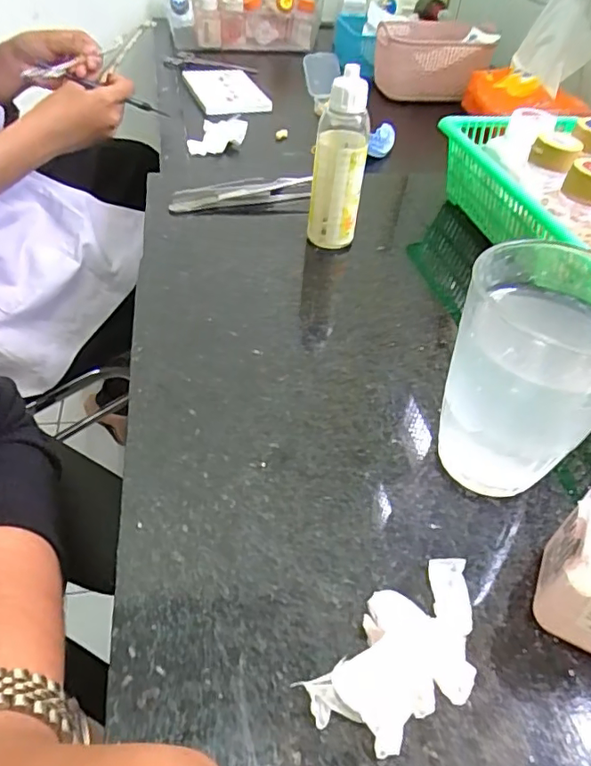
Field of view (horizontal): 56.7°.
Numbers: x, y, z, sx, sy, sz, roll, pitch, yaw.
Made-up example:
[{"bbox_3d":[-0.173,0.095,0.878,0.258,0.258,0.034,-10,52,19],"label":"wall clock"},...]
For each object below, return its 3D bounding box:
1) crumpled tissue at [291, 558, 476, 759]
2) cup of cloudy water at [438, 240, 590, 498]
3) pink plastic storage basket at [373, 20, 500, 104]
[{"bbox_3d":[0.039,0.092,0.188,0.075,0.009,0.039,-25,51,-27],"label":"crumpled tissue"},{"bbox_3d":[0.093,0.000,0.223,0.063,0.097,0.065,2,44,-2],"label":"cup of cloudy water"},{"bbox_3d":[0.199,-0.471,0.809,0.167,0.088,0.055,10,45,6],"label":"pink plastic storage basket"}]

